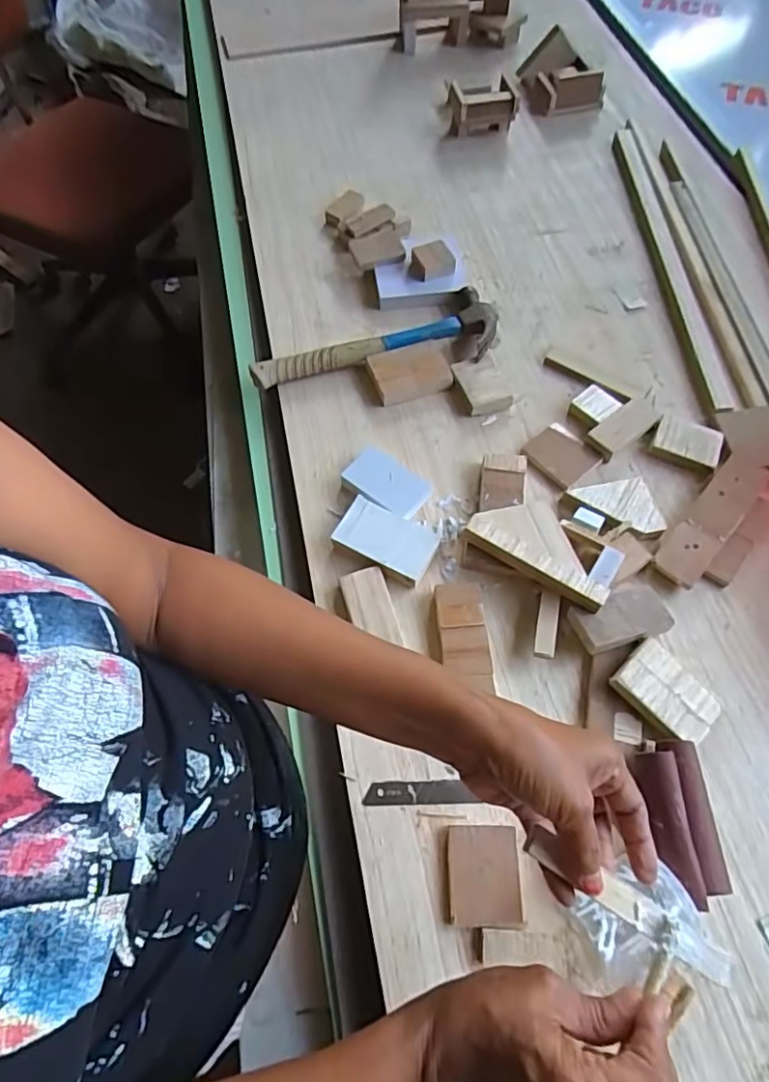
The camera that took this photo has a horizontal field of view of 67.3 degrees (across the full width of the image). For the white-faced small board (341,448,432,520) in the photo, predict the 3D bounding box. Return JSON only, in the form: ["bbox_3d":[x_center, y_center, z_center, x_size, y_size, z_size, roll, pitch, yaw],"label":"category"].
[{"bbox_3d":[0.001,-0.056,0.580,0.084,0.019,0.052,34,69,16],"label":"white-faced small board"}]

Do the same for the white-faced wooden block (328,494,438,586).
[{"bbox_3d":[0.000,-0.002,0.546,0.092,0.027,0.054,25,66,13],"label":"white-faced wooden block"}]

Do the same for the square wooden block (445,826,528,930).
[{"bbox_3d":[0.074,0.247,0.426,0.055,0.012,0.066,1,63,1],"label":"square wooden block"}]

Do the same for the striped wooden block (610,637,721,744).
[{"bbox_3d":[0.233,0.126,0.478,0.054,0.020,0.079,-39,69,-17],"label":"striped wooden block"}]

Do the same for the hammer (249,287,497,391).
[{"bbox_3d":[-0.012,-0.230,0.662,0.280,0.032,0.098,-11,64,-5],"label":"hammer"}]

